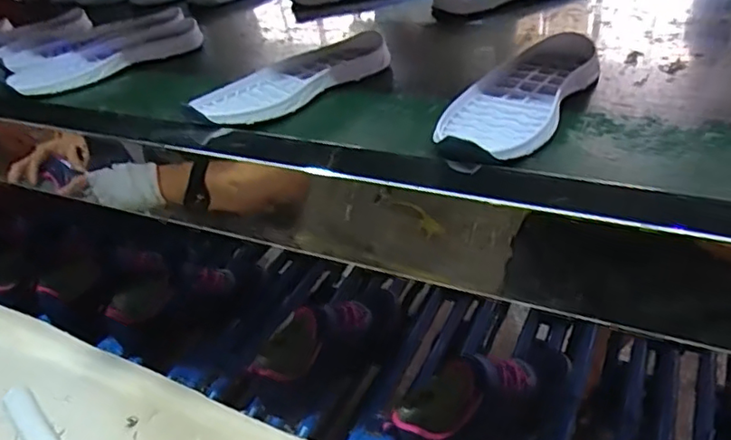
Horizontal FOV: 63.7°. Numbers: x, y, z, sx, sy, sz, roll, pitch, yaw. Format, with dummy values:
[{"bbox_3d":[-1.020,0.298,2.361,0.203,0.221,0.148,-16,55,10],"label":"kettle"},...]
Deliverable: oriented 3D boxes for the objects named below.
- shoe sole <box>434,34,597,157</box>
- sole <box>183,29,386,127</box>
[{"bbox_3d":[0.146,-0.121,0.543,0.092,0.030,0.261,15,39,30],"label":"shoe sole"},{"bbox_3d":[-0.076,-0.149,0.624,0.229,0.036,0.091,-32,41,-33],"label":"sole"}]

